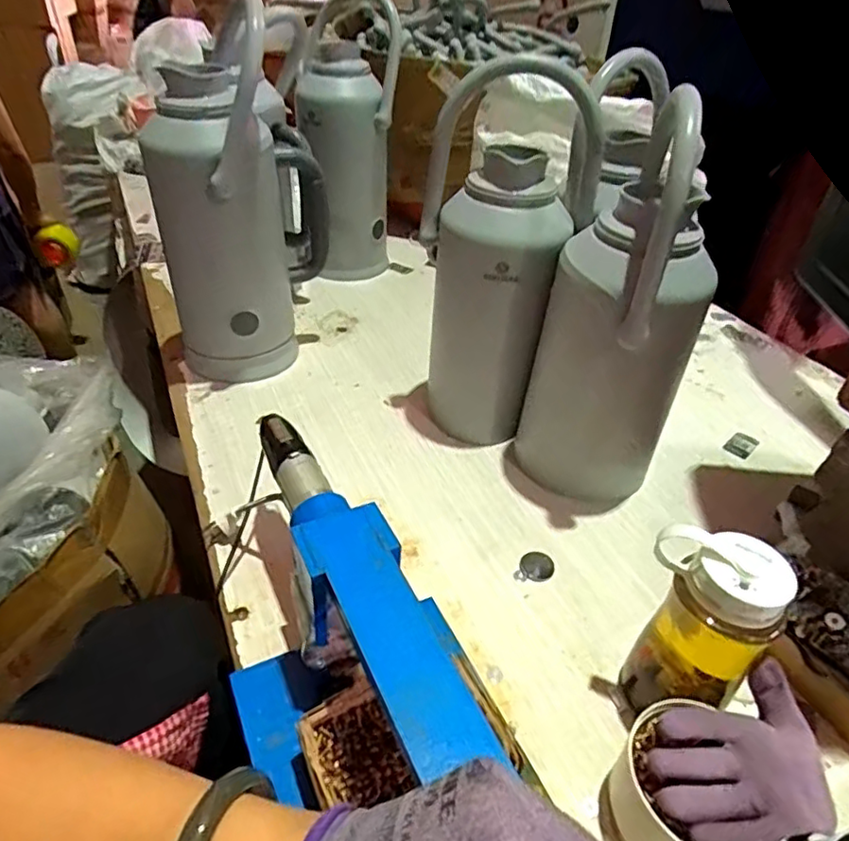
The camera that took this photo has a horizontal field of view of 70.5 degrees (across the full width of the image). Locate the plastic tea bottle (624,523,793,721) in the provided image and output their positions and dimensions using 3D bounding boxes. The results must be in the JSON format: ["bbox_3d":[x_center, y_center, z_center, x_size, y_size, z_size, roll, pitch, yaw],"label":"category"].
[{"bbox_3d":[0.218,0.179,0.493,0.087,0.190,0.077,5,39,3],"label":"plastic tea bottle"}]

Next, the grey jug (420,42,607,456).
[{"bbox_3d":[0.089,-0.174,0.738,0.169,0.398,0.146,19,41,19],"label":"grey jug"}]

